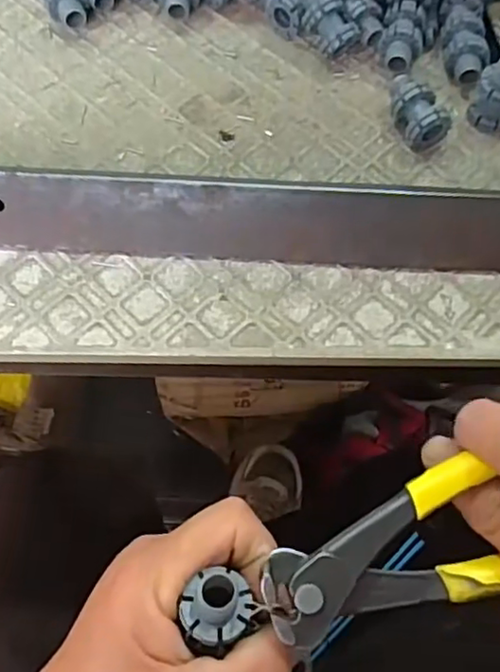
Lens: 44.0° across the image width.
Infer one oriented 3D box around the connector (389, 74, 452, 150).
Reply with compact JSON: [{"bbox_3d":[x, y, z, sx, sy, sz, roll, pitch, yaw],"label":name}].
[{"bbox_3d":[0.087,-0.120,0.327,0.023,0.022,0.037,-15,67,-8],"label":"connector"}]

